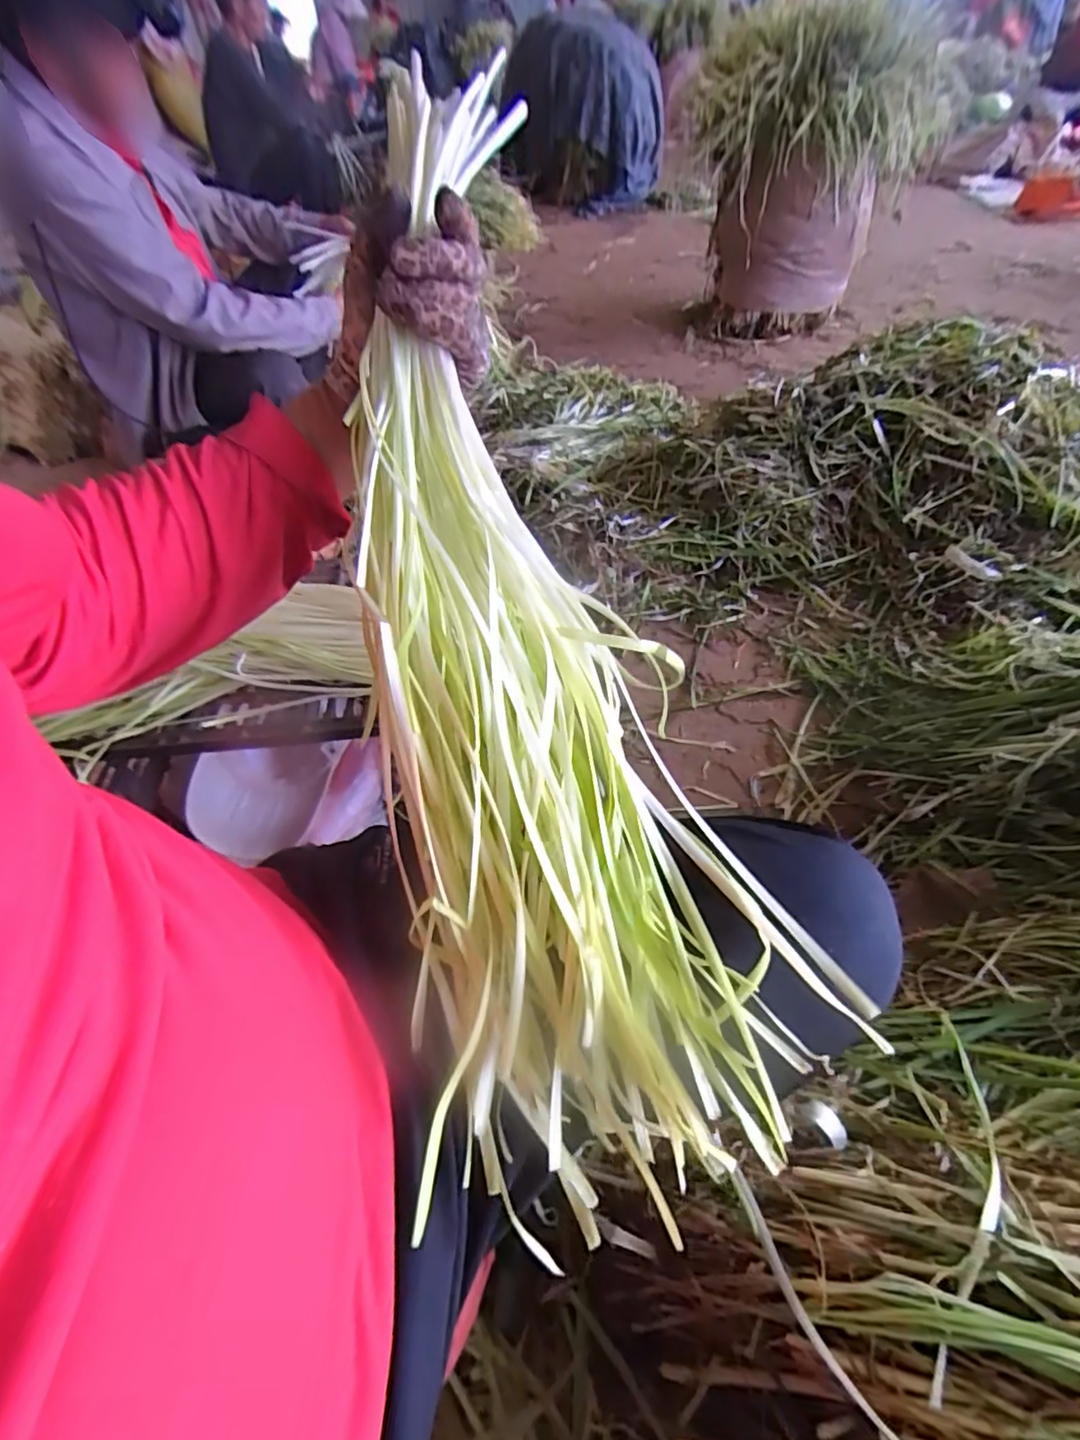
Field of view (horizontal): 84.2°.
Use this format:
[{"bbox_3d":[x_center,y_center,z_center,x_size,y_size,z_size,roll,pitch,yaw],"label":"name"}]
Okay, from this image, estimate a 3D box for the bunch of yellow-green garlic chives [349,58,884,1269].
[{"bbox_3d":[-0.028,-0.117,0.343,0.175,0.066,0.638,-13,75,-5],"label":"bunch of yellow-green garlic chives"}]

